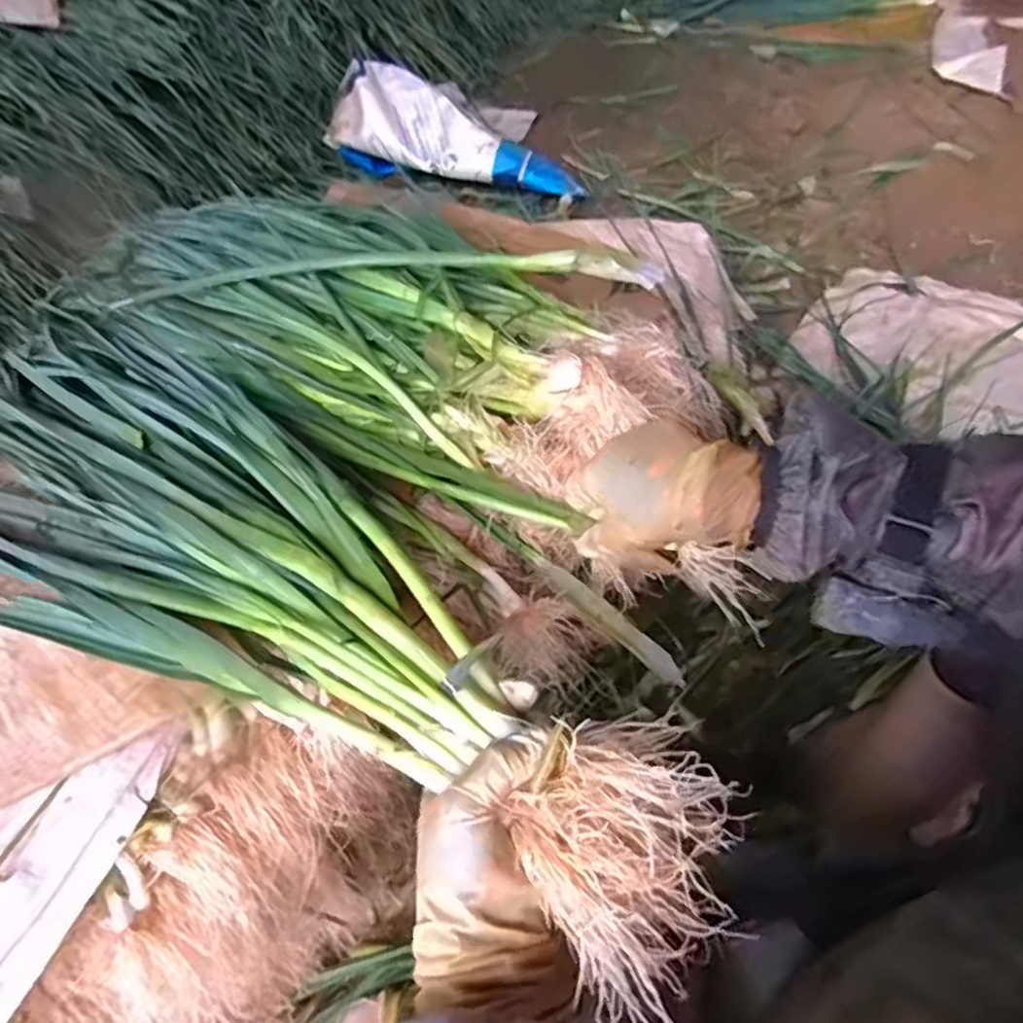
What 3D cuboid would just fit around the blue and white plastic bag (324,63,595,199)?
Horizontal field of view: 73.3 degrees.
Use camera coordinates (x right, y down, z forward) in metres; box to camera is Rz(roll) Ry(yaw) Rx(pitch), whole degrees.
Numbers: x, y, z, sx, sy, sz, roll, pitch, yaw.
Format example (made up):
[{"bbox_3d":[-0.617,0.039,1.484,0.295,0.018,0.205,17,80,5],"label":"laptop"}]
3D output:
[{"bbox_3d":[-0.130,-0.812,1.478,0.589,0.182,0.119,19,58,17],"label":"blue and white plastic bag"}]

